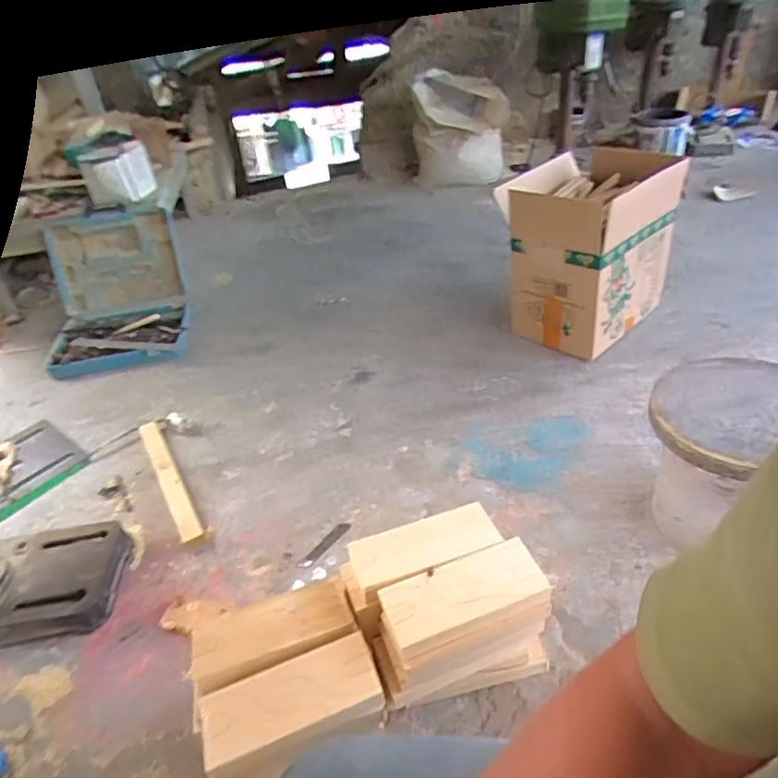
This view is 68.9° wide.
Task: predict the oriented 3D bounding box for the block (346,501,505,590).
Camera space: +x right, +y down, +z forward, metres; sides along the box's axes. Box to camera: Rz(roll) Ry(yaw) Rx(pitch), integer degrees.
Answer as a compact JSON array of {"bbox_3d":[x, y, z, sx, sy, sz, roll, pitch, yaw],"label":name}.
[{"bbox_3d":[0.042,0.184,0.680,0.172,0.015,0.066,-17,37,-12],"label":"block"}]

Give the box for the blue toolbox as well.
[{"bbox_3d":[-0.721,-0.255,1.473,0.342,0.263,0.450,-14,35,-10],"label":"blue toolbox"}]

